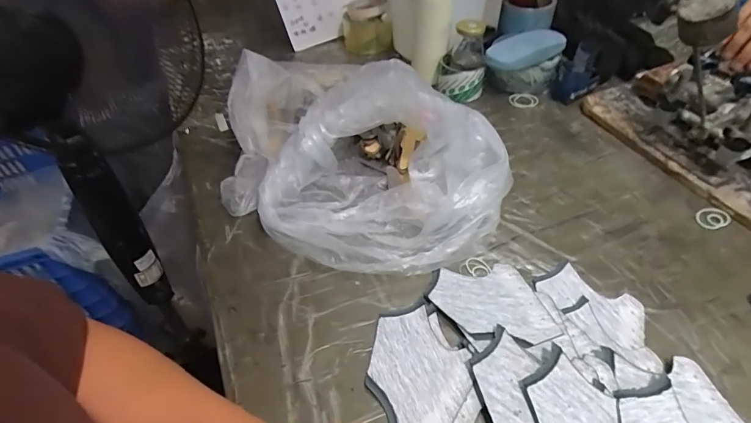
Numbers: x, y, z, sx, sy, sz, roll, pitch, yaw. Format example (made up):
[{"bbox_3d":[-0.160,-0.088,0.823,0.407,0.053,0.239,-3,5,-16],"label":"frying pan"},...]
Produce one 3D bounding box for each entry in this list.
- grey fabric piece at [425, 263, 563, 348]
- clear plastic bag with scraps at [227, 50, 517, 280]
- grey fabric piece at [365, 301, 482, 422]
[{"bbox_3d":[0.122,0.101,0.465,0.114,0.005,0.103,-8,46,-4],"label":"grey fabric piece"},{"bbox_3d":[-0.043,-0.069,0.566,0.393,0.150,0.247,28,52,27],"label":"clear plastic bag with scraps"},{"bbox_3d":[0.046,0.159,0.414,0.097,0.013,0.141,-25,49,-19],"label":"grey fabric piece"}]

